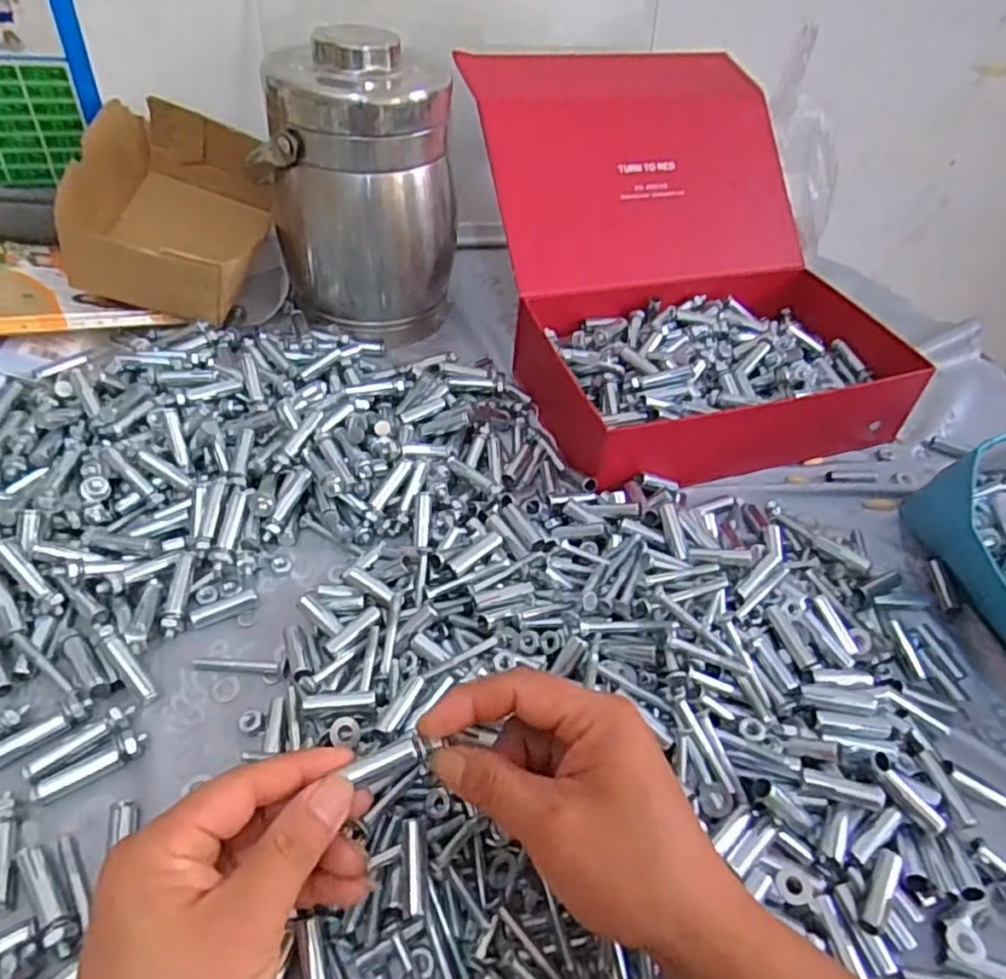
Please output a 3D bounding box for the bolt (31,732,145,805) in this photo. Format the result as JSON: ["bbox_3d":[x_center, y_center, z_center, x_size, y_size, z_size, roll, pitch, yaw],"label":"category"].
[{"bbox_3d":[-0.216,0.143,0.353,0.054,0.012,0.012,-24,53,-26],"label":"bolt"}]

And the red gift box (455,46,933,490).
[{"bbox_3d":[0.155,-0.213,0.606,0.297,0.195,0.371,-10,48,-15],"label":"red gift box"}]

